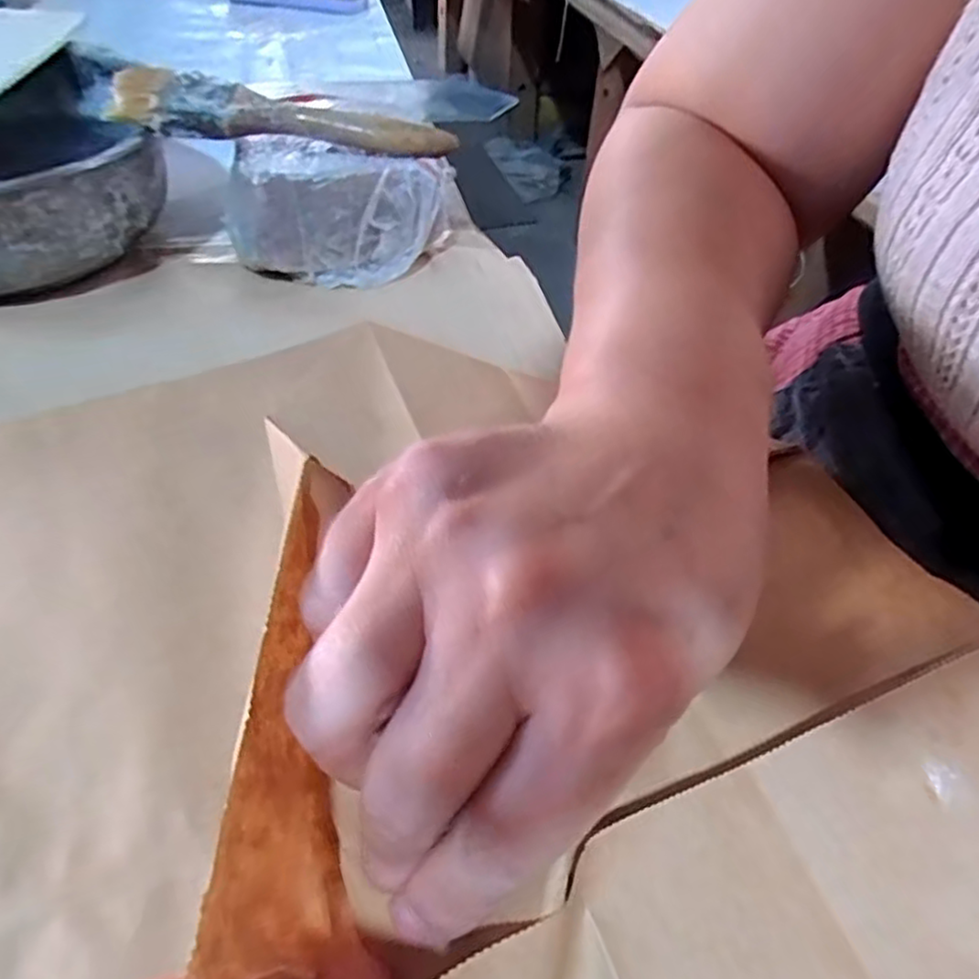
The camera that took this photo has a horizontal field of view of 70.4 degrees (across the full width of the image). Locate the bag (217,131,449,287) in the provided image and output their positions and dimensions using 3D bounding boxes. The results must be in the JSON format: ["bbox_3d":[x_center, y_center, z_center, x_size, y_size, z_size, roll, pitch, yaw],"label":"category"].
[{"bbox_3d":[-0.089,-0.165,0.406,0.123,0.058,0.065,1,49,-4],"label":"bag"}]

